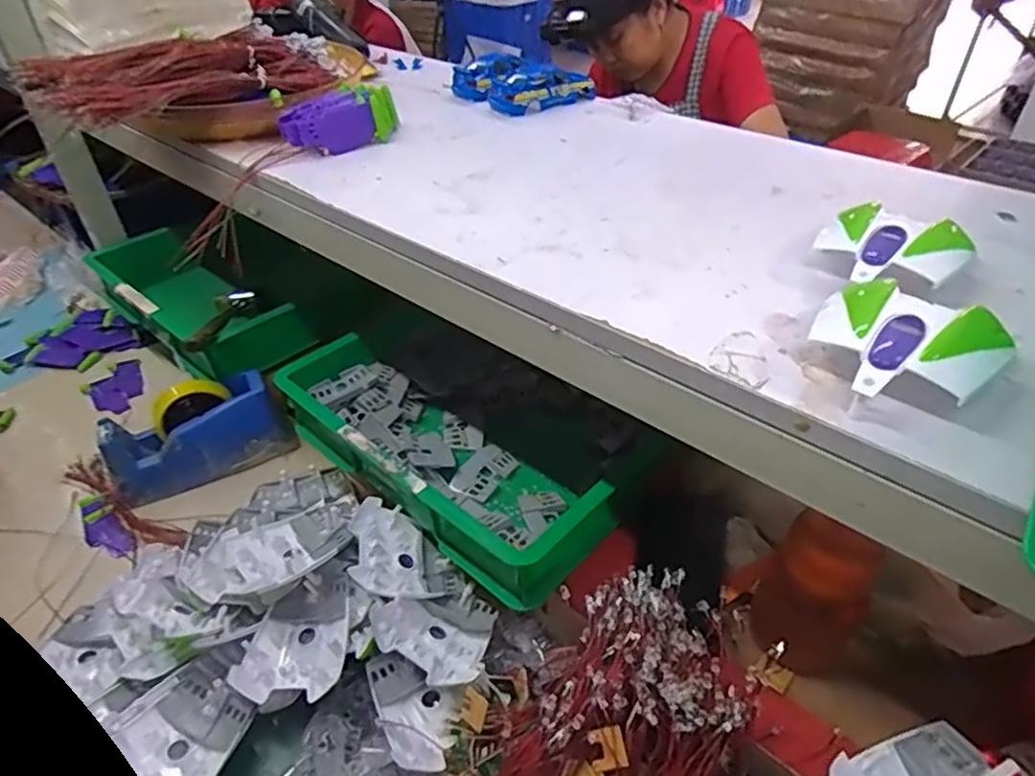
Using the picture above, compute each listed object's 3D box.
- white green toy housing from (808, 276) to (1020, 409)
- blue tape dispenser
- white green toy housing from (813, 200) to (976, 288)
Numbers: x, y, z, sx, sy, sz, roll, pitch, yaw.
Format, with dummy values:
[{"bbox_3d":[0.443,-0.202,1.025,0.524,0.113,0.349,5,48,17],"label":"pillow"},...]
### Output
[{"bbox_3d":[0.204,-0.021,0.346,0.089,0.031,0.098,30,49,33],"label":"white green toy housing"},{"bbox_3d":[-0.395,0.053,0.794,0.207,0.104,0.074,-20,43,-20],"label":"blue tape dispenser"},{"bbox_3d":[0.244,-0.087,0.426,0.085,0.033,0.091,25,47,29],"label":"white green toy housing"}]

